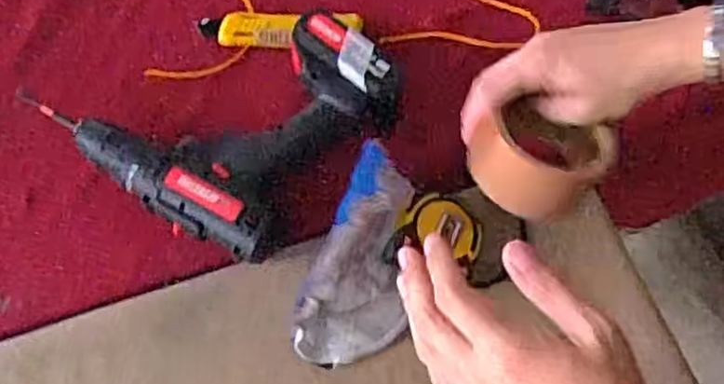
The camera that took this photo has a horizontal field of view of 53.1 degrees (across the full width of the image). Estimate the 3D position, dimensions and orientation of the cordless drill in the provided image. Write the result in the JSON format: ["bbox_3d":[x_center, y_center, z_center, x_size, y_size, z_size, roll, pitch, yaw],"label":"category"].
[{"bbox_3d":[-0.110,-0.074,0.587,0.220,0.060,0.214,41,71,14],"label":"cordless drill"}]

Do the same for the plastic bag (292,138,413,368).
[{"bbox_3d":[0.006,0.054,0.522,0.068,0.088,0.140,22,67,7],"label":"plastic bag"}]

